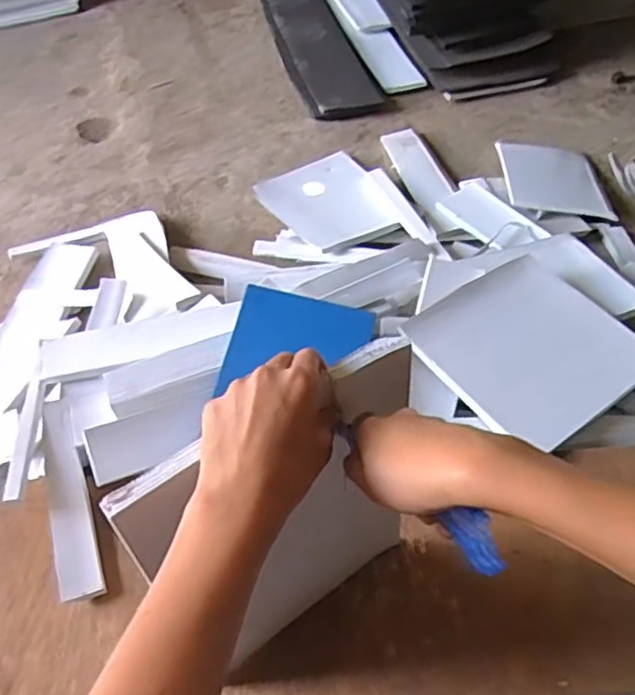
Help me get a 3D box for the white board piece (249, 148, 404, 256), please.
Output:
[{"bbox_3d":[0.025,-0.231,1.031,0.171,0.009,0.228,-27,47,-17],"label":"white board piece"}]

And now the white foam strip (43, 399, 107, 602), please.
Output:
[{"bbox_3d":[-0.248,0.146,0.654,0.039,0.011,0.206,-5,59,-27],"label":"white foam strip"}]

